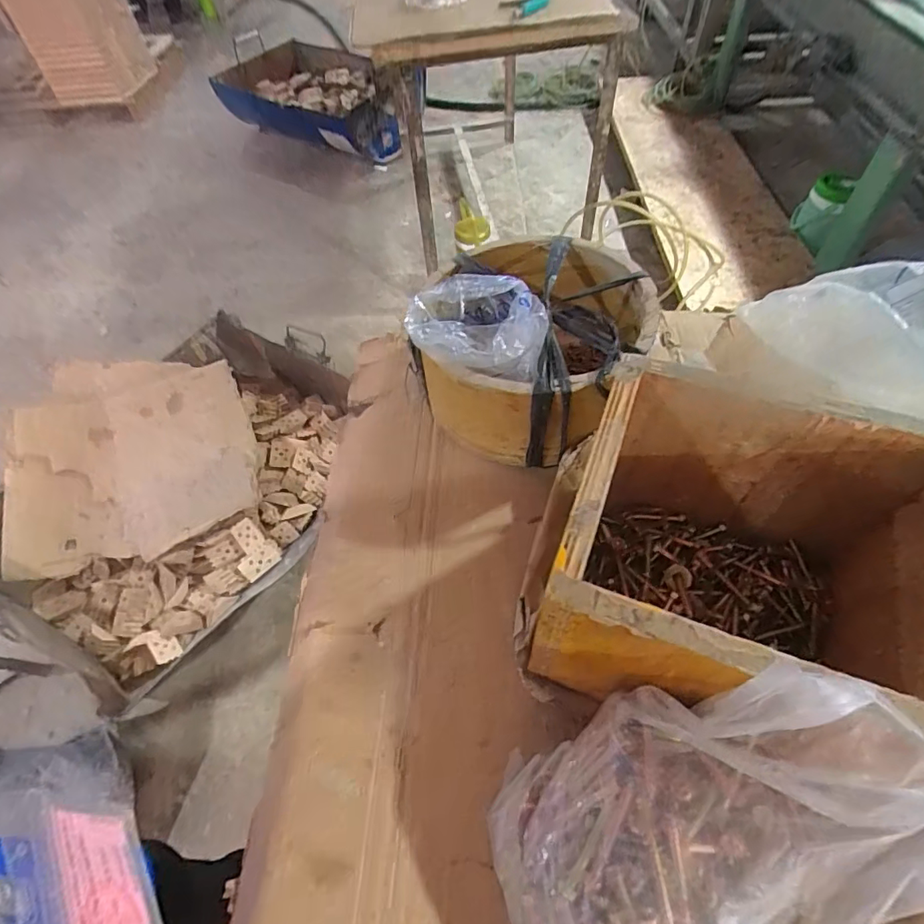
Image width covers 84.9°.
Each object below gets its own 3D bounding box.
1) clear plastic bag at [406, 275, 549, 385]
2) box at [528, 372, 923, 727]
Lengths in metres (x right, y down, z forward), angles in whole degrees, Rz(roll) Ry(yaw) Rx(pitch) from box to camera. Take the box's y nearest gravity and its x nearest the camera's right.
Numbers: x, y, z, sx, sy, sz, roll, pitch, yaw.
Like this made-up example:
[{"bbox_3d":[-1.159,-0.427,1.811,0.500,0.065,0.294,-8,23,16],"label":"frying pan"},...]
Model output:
[{"bbox_3d":[0.014,-0.119,0.436,0.118,0.038,0.089,17,58,15],"label":"clear plastic bag"},{"bbox_3d":[0.175,0.075,0.336,0.202,0.177,0.182,18,59,15],"label":"box"}]

